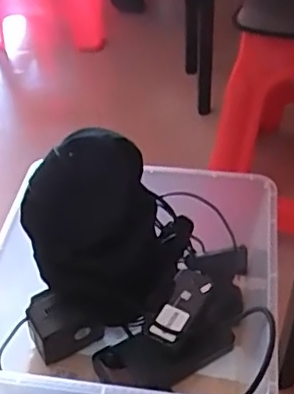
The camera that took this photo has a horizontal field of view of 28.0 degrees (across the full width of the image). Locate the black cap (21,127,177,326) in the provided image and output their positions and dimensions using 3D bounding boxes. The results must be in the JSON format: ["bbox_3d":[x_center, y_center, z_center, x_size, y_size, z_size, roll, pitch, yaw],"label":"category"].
[{"bbox_3d":[-0.063,0.043,0.716,0.158,0.110,0.220,-13,81,-15],"label":"black cap"}]

